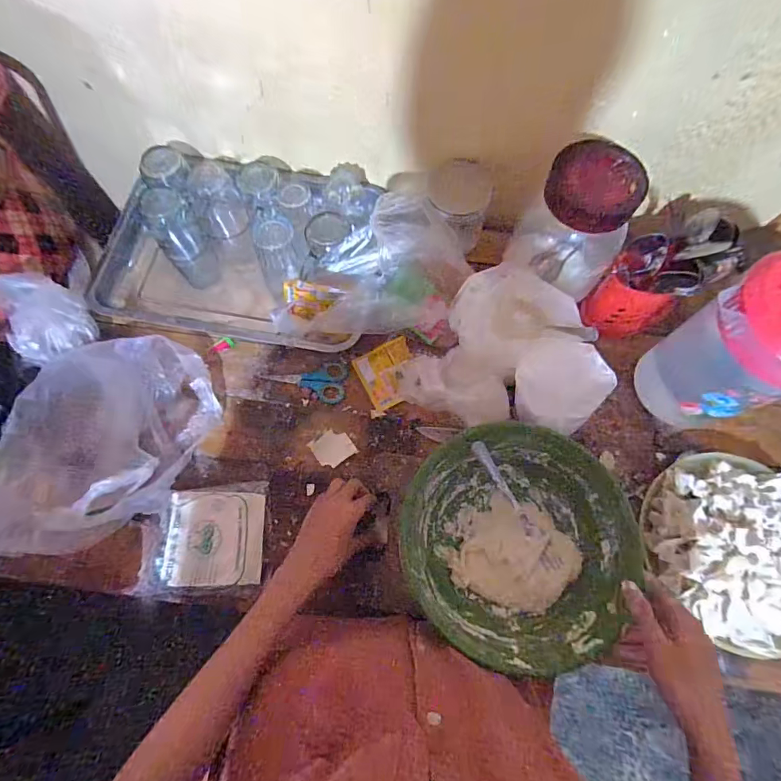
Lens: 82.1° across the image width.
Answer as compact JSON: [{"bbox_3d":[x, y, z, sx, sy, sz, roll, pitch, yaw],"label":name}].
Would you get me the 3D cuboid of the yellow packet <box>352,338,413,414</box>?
[{"bbox_3d":[0.000,-0.023,0.620,0.079,0.007,0.083,-24,73,-9],"label":"yellow packet"}]

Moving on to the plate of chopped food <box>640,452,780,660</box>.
[{"bbox_3d":[0.398,0.177,0.512,0.207,0.083,0.195,0,71,-1],"label":"plate of chopped food"}]

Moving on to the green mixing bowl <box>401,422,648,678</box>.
[{"bbox_3d":[0.134,0.161,0.502,0.237,0.080,0.239,0,71,-1],"label":"green mixing bowl"}]

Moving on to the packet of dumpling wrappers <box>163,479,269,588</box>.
[{"bbox_3d":[-0.204,0.167,0.524,0.105,0.040,0.115,-2,71,-1],"label":"packet of dumpling wrappers"}]

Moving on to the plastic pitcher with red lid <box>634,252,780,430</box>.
[{"bbox_3d":[0.379,-0.038,0.495,0.104,0.218,0.120,-12,72,-5],"label":"plastic pitcher with red lid"}]

